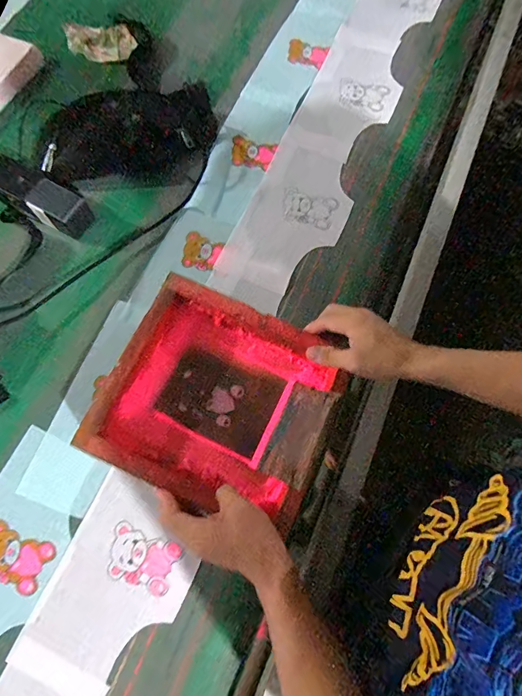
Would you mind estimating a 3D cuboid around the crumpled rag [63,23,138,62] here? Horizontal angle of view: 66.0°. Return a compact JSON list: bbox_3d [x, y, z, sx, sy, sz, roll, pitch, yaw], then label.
[{"bbox_3d":[-0.297,-0.570,0.746,0.117,0.034,0.069,-2,72,-1],"label":"crumpled rag"}]

